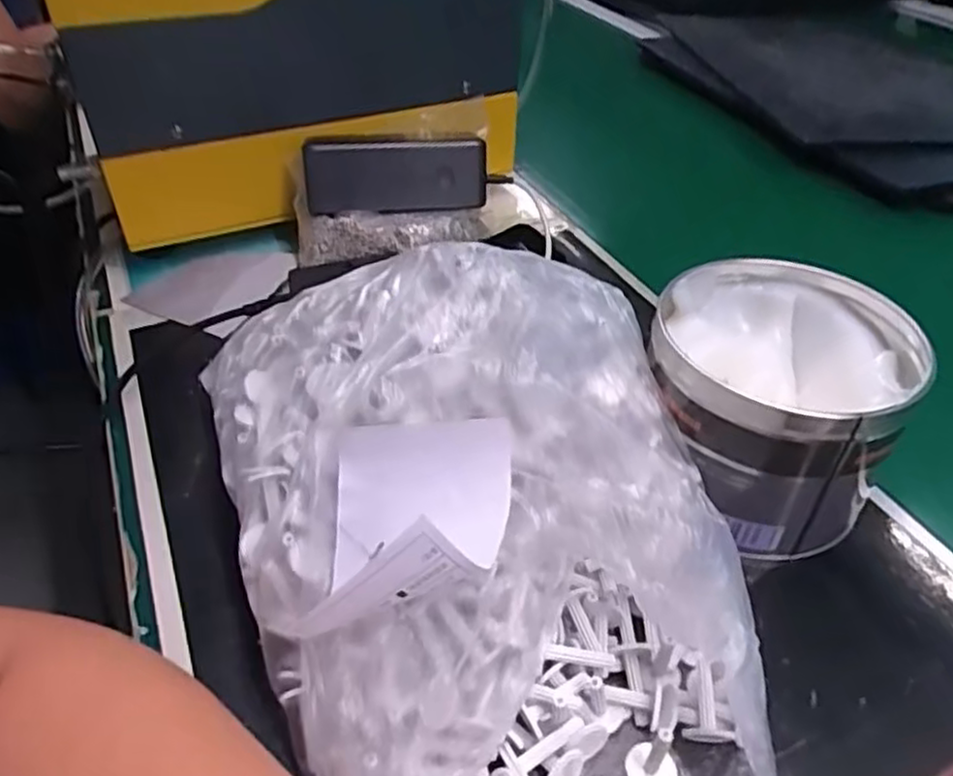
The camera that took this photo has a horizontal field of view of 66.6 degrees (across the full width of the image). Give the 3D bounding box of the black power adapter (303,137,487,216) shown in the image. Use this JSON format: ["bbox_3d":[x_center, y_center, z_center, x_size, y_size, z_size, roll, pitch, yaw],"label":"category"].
[{"bbox_3d":[-0.056,-0.152,0.517,0.127,0.048,0.022,-3,41,-8],"label":"black power adapter"}]

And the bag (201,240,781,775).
[{"bbox_3d":[0.002,0.056,0.312,0.210,0.112,0.290,-10,43,-15],"label":"bag"}]

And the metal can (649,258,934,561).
[{"bbox_3d":[0.151,0.009,0.383,0.120,0.099,0.118,2,41,-2],"label":"metal can"}]

